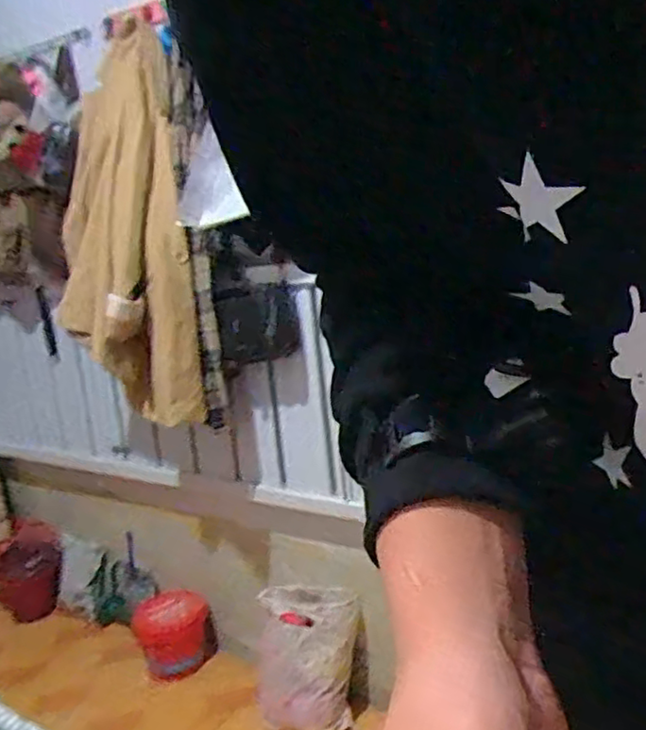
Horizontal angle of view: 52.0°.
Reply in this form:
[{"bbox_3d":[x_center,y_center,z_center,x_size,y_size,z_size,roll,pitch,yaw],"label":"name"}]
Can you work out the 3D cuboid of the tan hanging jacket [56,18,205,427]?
[{"bbox_3d":[-0.414,-0.251,1.345,0.279,0.720,0.210,-7,13,-6],"label":"tan hanging jacket"}]

